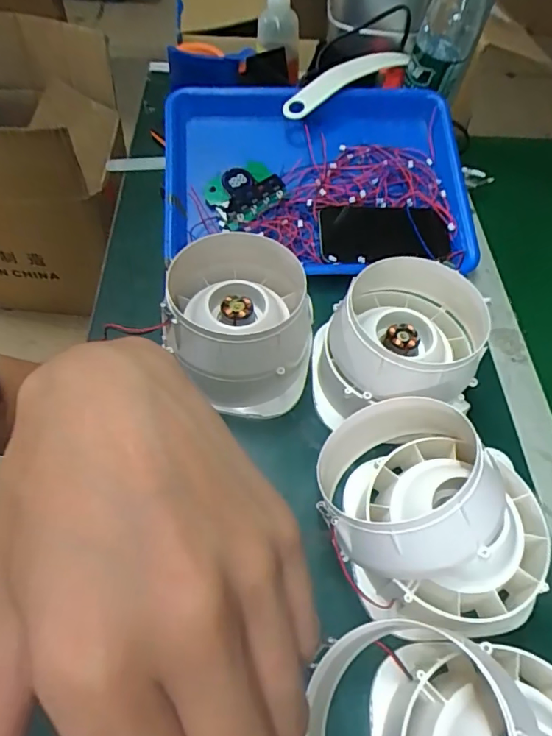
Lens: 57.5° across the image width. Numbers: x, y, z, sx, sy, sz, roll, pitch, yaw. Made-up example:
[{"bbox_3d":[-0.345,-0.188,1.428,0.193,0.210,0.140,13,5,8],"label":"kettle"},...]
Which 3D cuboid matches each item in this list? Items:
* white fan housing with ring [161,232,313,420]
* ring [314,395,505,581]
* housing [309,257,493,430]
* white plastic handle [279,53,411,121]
[{"bbox_3d":[-0.029,-0.038,0.452,0.127,0.111,0.134,2,56,-3],"label":"white fan housing with ring"},{"bbox_3d":[0.091,0.082,0.359,0.121,0.065,0.125,-15,43,15],"label":"ring"},{"bbox_3d":[0.104,-0.015,0.439,0.131,0.094,0.141,26,58,13],"label":"housing"},{"bbox_3d":[0.100,-0.362,0.629,0.230,0.033,0.032,-35,65,-27],"label":"white plastic handle"}]

